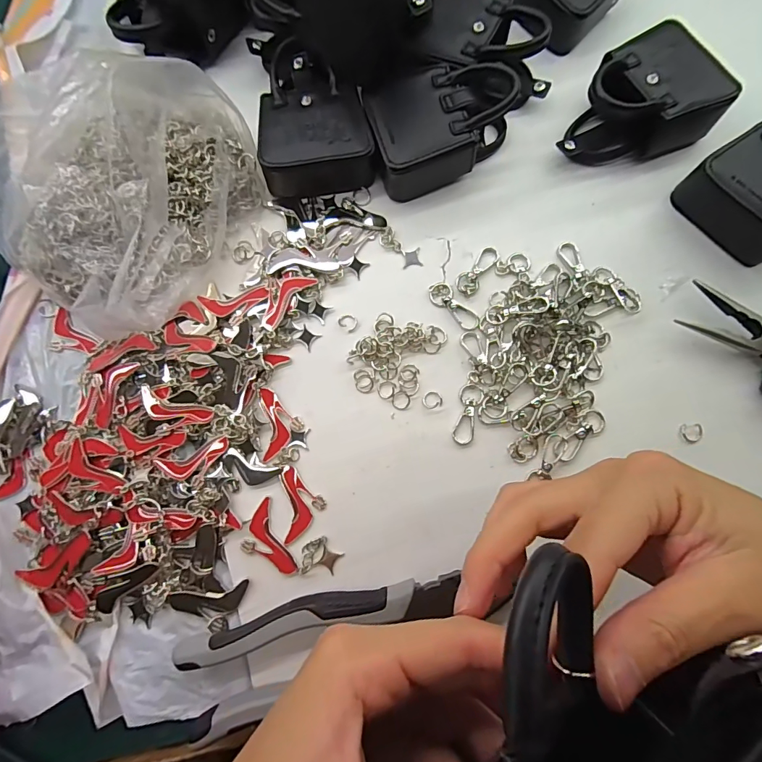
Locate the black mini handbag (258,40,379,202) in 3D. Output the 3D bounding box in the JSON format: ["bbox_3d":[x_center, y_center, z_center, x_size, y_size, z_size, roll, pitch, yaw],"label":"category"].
[{"bbox_3d":[-0.044,-0.181,0.290,0.078,0.038,0.107,-2,79,-1],"label":"black mini handbag"}]

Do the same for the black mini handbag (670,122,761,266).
[{"bbox_3d":[0.264,-0.137,0.282,0.094,0.040,0.074,-40,82,-7],"label":"black mini handbag"}]

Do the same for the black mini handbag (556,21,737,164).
[{"bbox_3d":[0.178,-0.192,0.292,0.105,0.040,0.075,-30,81,-6],"label":"black mini handbag"}]

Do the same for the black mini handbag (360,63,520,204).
[{"bbox_3d":[0.043,-0.175,0.289,0.105,0.040,0.077,-14,80,-3],"label":"black mini handbag"}]

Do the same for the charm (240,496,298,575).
[{"bbox_3d":[-0.072,0.099,0.254,0.025,0.004,0.046,-26,80,-5],"label":"charm"}]

